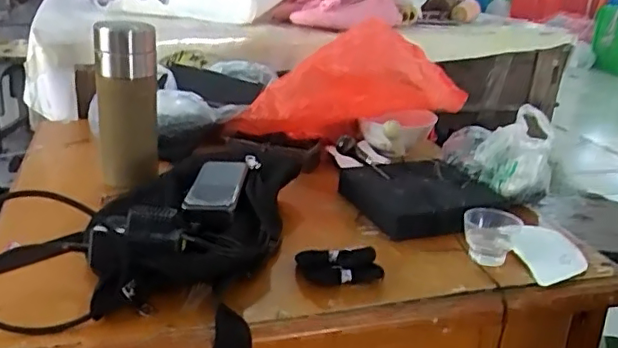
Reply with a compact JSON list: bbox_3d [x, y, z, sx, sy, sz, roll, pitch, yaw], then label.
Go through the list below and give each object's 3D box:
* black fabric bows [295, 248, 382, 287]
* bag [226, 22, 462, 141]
[{"bbox_3d":[0.028,0.086,0.543,0.074,0.024,0.038,2,21,-5],"label":"black fabric bows"},{"bbox_3d":[0.042,-0.121,0.831,0.322,0.128,0.115,-9,17,17],"label":"bag"}]

